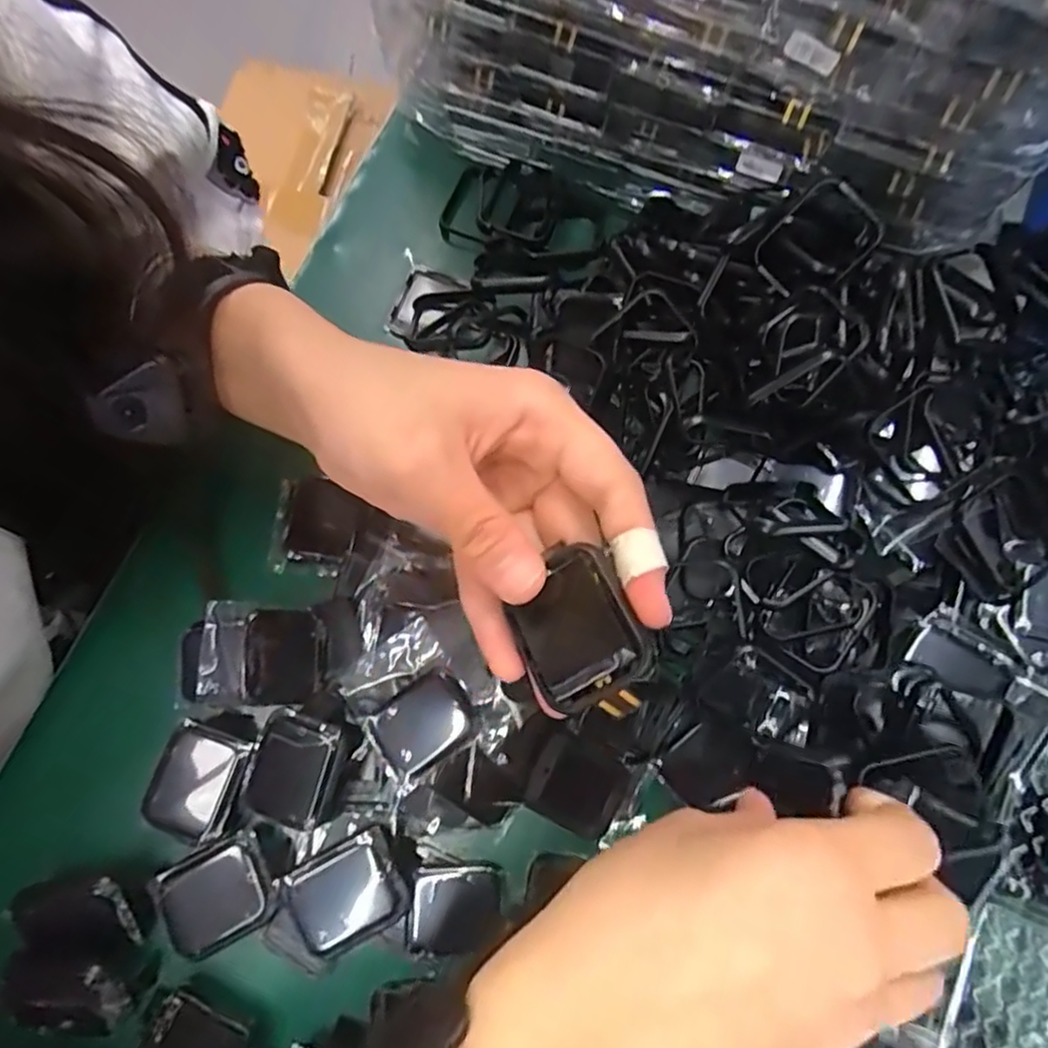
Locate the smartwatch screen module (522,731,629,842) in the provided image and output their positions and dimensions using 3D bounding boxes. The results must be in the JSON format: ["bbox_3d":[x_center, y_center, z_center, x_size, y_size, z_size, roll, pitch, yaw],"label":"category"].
[{"bbox_3d":[0.022,0.110,0.270,0.037,0.004,0.033,25,78,6],"label":"smartwatch screen module"}]

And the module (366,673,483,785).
[{"bbox_3d":[-0.041,0.084,0.270,0.042,0.007,0.031,-33,78,-7],"label":"module"}]

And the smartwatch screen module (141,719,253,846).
[{"bbox_3d":[-0.134,0.106,0.264,0.033,0.004,0.042,19,78,5],"label":"smartwatch screen module"}]

